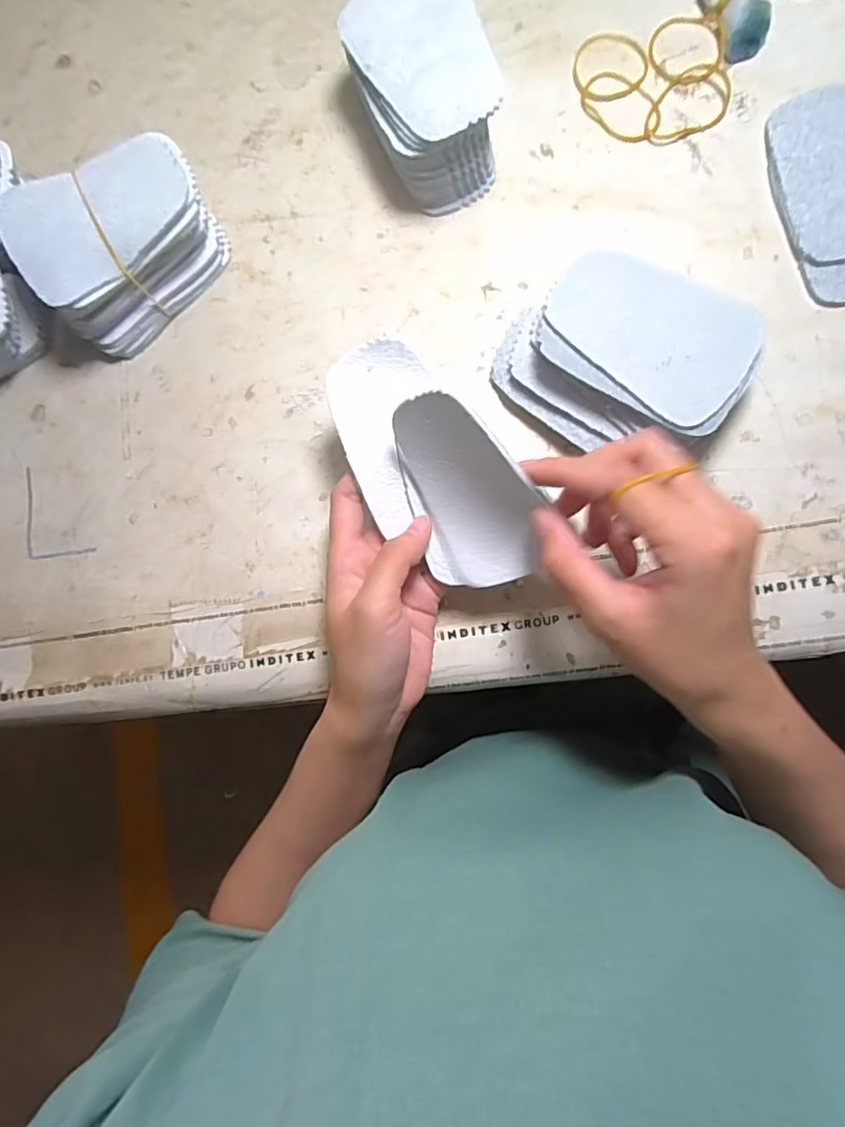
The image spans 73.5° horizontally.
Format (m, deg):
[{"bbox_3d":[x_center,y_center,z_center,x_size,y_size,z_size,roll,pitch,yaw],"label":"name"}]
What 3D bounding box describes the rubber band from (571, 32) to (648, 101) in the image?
[{"bbox_3d":[0.110,-0.296,0.334,0.042,0.004,0.044,-9,84,6],"label":"rubber band"}]

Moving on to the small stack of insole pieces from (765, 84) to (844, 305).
[{"bbox_3d":[0.233,-0.205,0.310,0.072,0.010,0.119,-12,84,6],"label":"small stack of insole pieces"}]

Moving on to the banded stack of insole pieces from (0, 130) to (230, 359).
[{"bbox_3d":[-0.172,-0.186,0.329,0.109,0.063,0.070,-36,82,3],"label":"banded stack of insole pieces"}]

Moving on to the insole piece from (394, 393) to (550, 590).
[{"bbox_3d":[0.019,-0.031,0.263,0.011,0.068,0.096,-47,118,-36],"label":"insole piece"}]

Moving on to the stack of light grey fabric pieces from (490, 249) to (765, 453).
[{"bbox_3d":[0.104,-0.105,0.296,0.121,0.050,0.090,21,88,8],"label":"stack of light grey fabric pieces"}]

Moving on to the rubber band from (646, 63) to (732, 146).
[{"bbox_3d":[0.152,-0.266,0.325,0.049,0.007,0.035,-20,83,5],"label":"rubber band"}]

